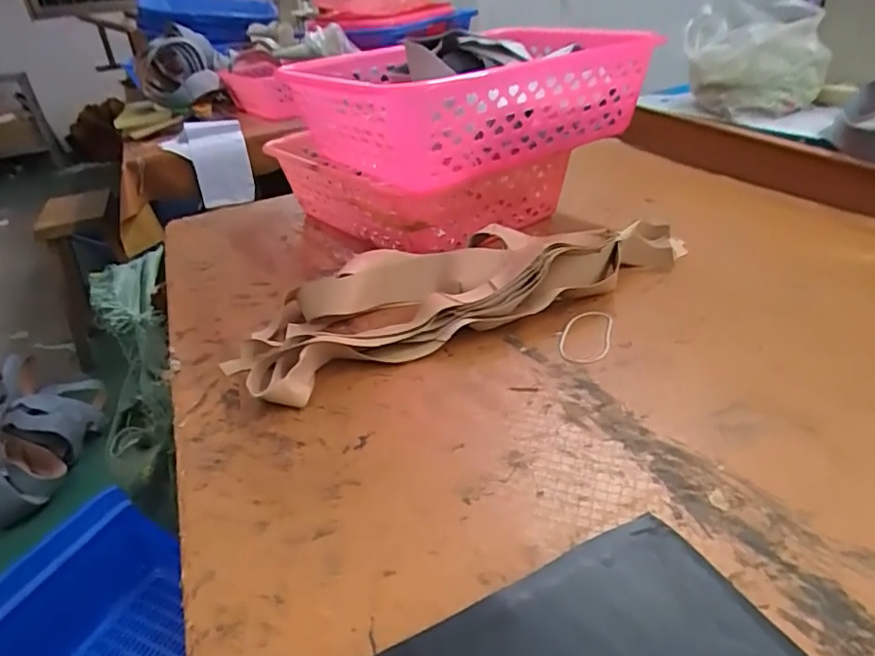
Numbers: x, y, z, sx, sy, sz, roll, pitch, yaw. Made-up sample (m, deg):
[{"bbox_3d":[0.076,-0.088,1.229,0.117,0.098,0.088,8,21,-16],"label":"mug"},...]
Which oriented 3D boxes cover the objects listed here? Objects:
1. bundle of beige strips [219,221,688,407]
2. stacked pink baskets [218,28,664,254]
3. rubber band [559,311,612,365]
[{"bbox_3d":[0.033,-0.053,0.645,0.530,0.060,0.173,-18,33,-17],"label":"bundle of beige strips"},{"bbox_3d":[-0.002,-0.251,0.775,0.353,0.226,0.423,-26,36,-27],"label":"stacked pink baskets"},{"bbox_3d":[0.150,0.006,0.574,0.048,0.004,0.093,6,34,20],"label":"rubber band"}]

